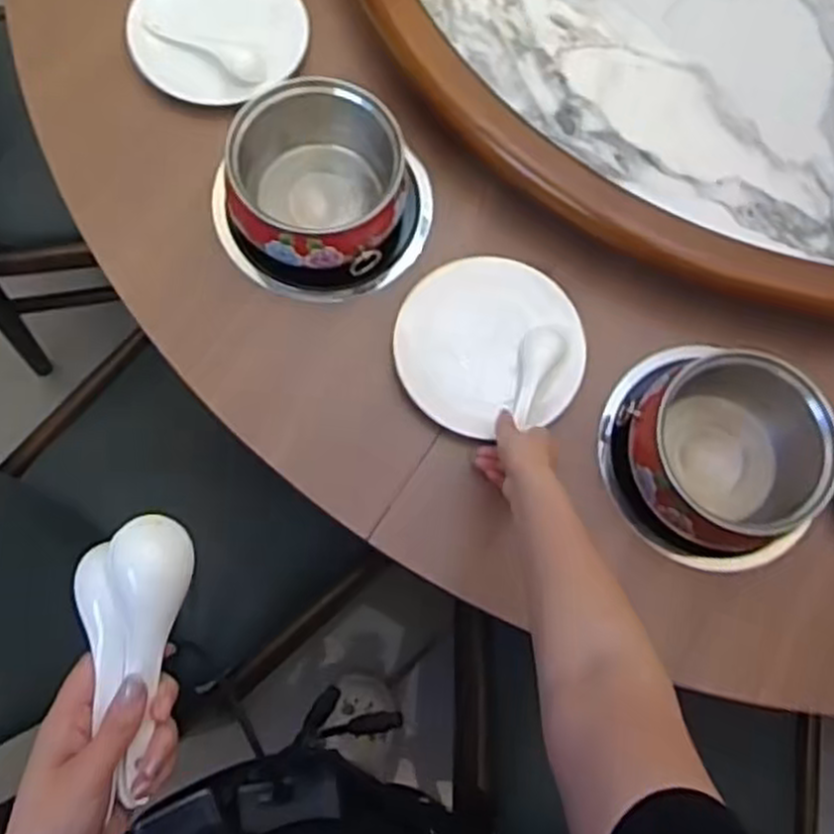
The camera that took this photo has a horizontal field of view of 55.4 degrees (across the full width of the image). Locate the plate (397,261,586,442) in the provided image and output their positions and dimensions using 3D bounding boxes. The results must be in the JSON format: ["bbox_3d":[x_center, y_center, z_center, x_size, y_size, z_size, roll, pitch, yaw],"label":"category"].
[{"bbox_3d":[0.071,-0.073,0.780,0.178,0.013,0.172,1,75,-4],"label":"plate"}]

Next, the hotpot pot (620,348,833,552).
[{"bbox_3d":[0.286,0.030,0.728,0.167,0.093,0.157,1,75,-4],"label":"hotpot pot"}]

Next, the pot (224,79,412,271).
[{"bbox_3d":[-0.096,-0.231,0.776,0.159,0.127,0.172,1,75,-4],"label":"pot"}]

